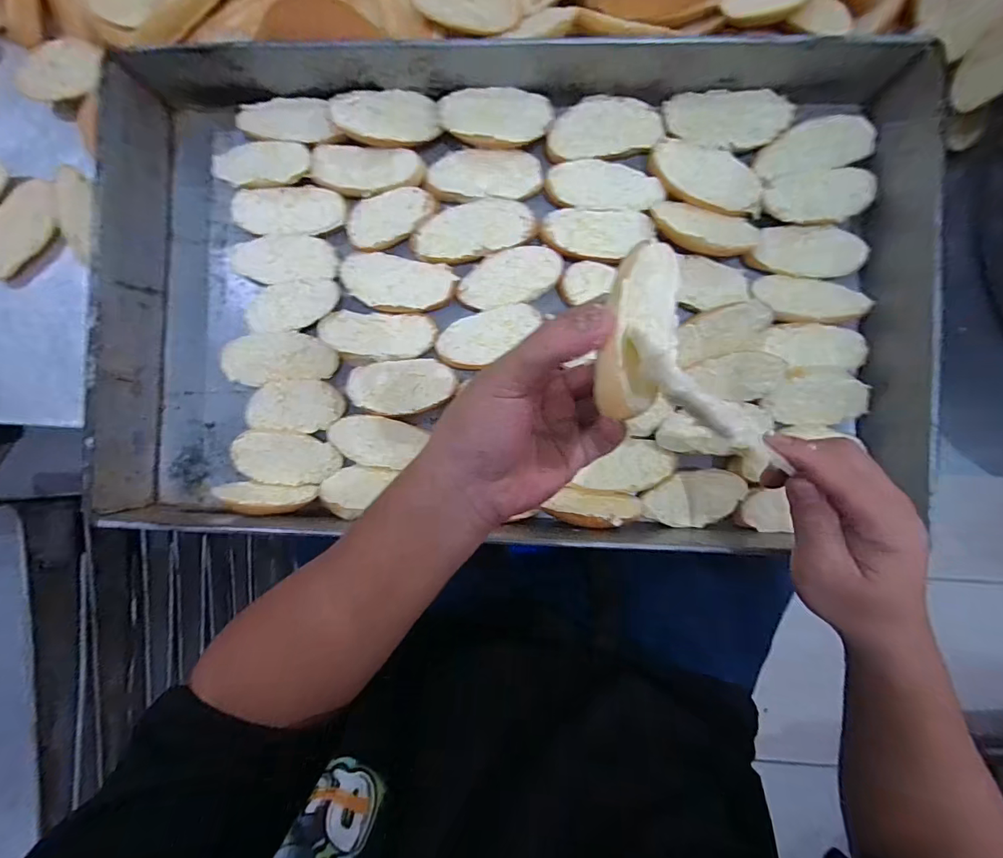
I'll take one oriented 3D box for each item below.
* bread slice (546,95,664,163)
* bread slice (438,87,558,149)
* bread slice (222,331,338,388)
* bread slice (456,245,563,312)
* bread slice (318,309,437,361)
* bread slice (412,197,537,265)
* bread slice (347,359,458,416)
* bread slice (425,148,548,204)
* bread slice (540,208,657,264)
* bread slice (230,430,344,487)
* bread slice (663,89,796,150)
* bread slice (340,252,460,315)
[{"bbox_3d":[0.084,-0.246,0.377,0.091,0.007,0.045,-2,89,3],"label":"bread slice"},{"bbox_3d":[-0.004,-0.254,0.374,0.089,0.010,0.045,-2,89,3],"label":"bread slice"},{"bbox_3d":[-0.186,-0.058,0.380,0.094,0.012,0.041,-1,89,3],"label":"bread slice"},{"bbox_3d":[0.006,-0.125,0.378,0.085,0.010,0.045,-11,89,3],"label":"bread slice"},{"bbox_3d":[-0.104,-0.078,0.386,0.095,0.010,0.039,4,90,3],"label":"bread slice"},{"bbox_3d":[-0.024,-0.165,0.380,0.100,0.008,0.047,-12,89,3],"label":"bread slice"},{"bbox_3d":[-0.083,-0.035,0.385,0.086,0.018,0.044,-5,89,3],"label":"bread slice"},{"bbox_3d":[-0.015,-0.212,0.385,0.095,0.010,0.044,-1,89,3],"label":"bread slice"},{"bbox_3d":[0.078,-0.157,0.376,0.089,0.013,0.044,4,90,3],"label":"bread slice"},{"bbox_3d":[-0.181,0.026,0.384,0.086,0.009,0.045,6,90,3],"label":"bread slice"},{"bbox_3d":[0.183,-0.252,0.374,0.099,0.008,0.047,5,90,3],"label":"bread slice"},{"bbox_3d":[-0.088,-0.121,0.386,0.095,0.007,0.046,13,90,3],"label":"bread slice"}]

